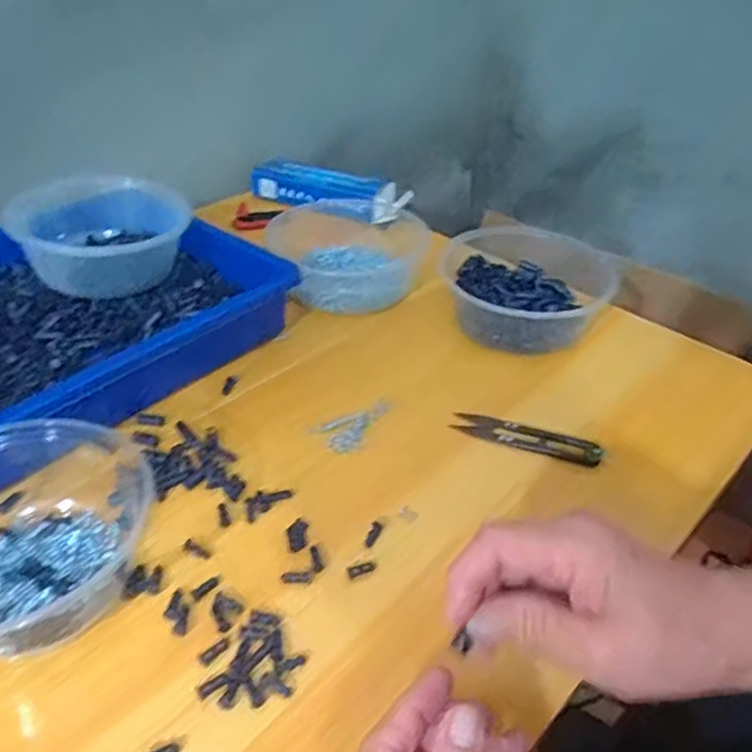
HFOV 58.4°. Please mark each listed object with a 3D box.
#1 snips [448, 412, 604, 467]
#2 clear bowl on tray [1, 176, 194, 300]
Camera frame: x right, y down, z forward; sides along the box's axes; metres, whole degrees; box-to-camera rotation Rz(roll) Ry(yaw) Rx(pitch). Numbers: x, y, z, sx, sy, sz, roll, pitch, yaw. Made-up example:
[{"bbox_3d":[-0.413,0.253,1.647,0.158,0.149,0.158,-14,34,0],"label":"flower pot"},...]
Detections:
[{"bbox_3d":[0.102,0.041,0.462,0.100,0.012,0.026,16,40,16],"label":"snips"},{"bbox_3d":[-0.236,-0.120,0.586,0.140,0.062,0.125,-14,41,-20],"label":"clear bowl on tray"}]

